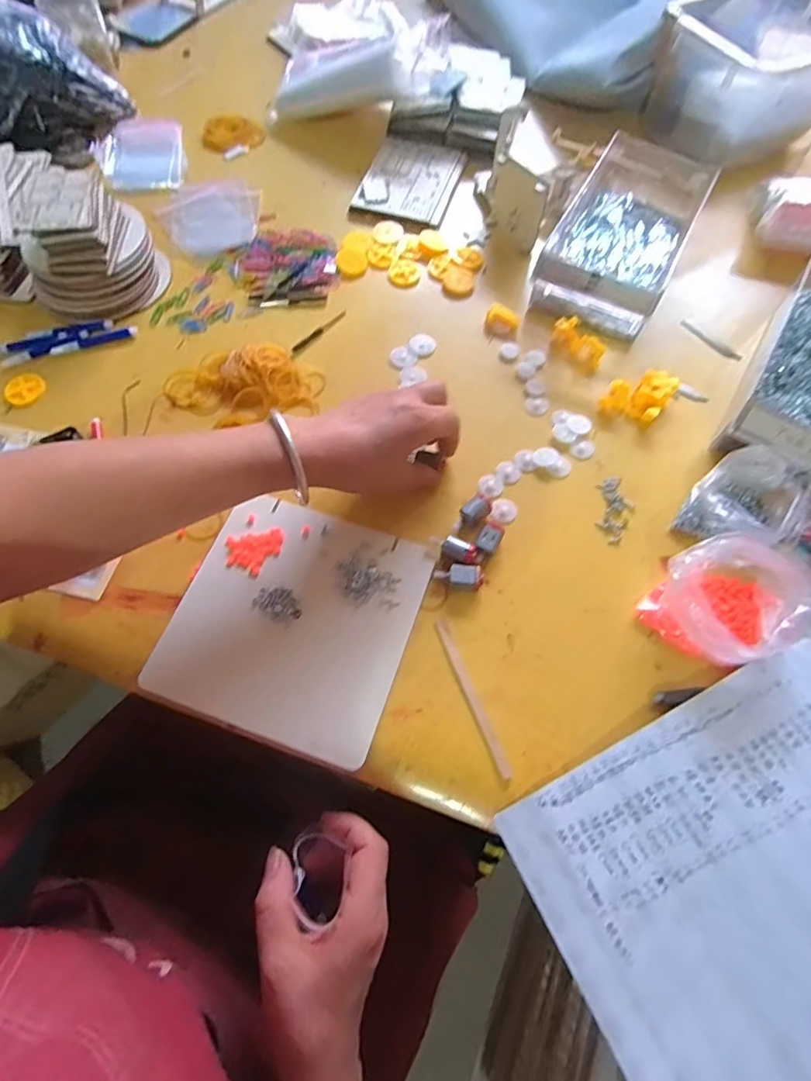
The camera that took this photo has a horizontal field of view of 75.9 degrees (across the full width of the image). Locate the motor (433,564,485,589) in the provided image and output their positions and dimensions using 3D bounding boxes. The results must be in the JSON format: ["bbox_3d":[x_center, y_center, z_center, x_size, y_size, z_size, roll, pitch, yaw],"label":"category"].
[{"bbox_3d":[0.042,0.029,0.415,0.037,0.013,0.016,2,65,0],"label":"motor"}]

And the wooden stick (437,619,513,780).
[{"bbox_3d":[0.049,0.113,0.380,0.009,0.004,0.117,-20,67,-10],"label":"wooden stick"}]

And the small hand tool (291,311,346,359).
[{"bbox_3d":[-0.091,-0.215,0.538,0.010,0.004,0.084,34,69,14],"label":"small hand tool"}]

